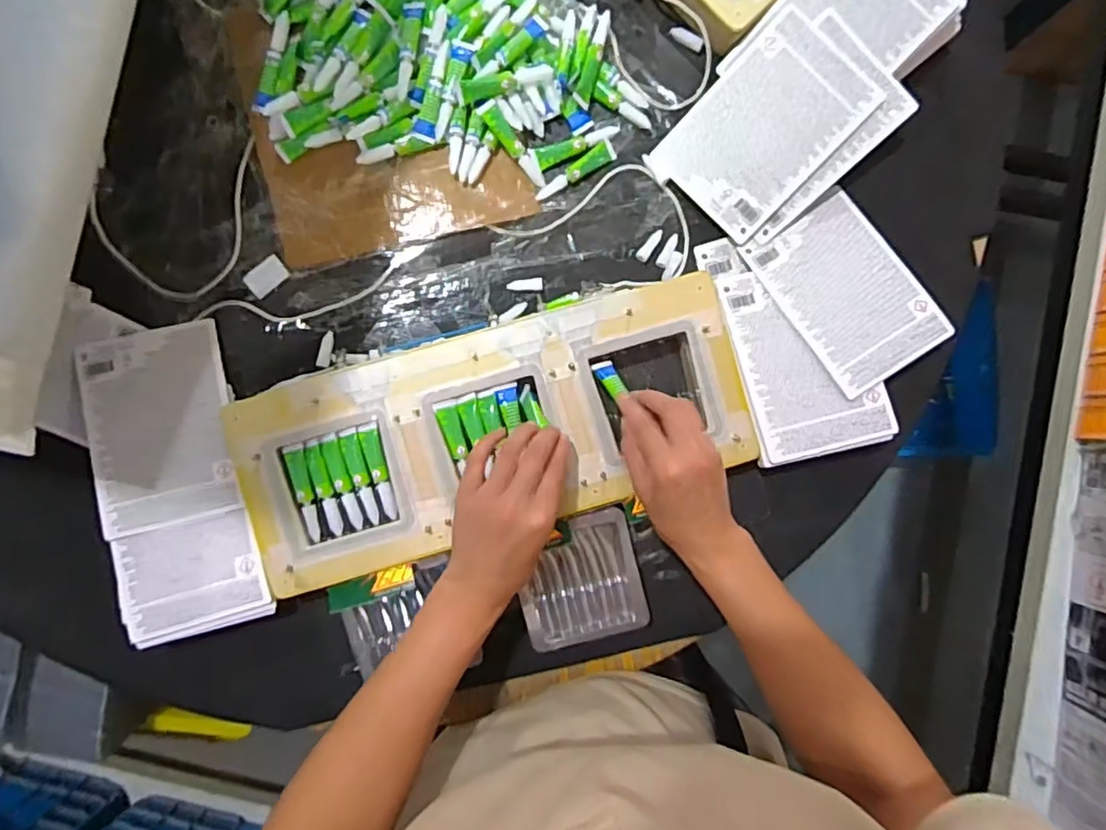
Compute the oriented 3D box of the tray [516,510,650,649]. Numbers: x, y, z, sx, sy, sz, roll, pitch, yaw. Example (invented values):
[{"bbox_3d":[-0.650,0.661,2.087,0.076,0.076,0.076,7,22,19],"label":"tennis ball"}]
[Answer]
[{"bbox_3d":[0.023,0.144,0.519,0.103,0.013,0.104,-16,89,-2],"label":"tray"}]

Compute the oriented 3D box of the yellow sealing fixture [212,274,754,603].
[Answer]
[{"bbox_3d":[-0.047,0.012,0.506,0.421,0.015,0.173,-19,89,-2],"label":"yellow sealing fixture"}]

